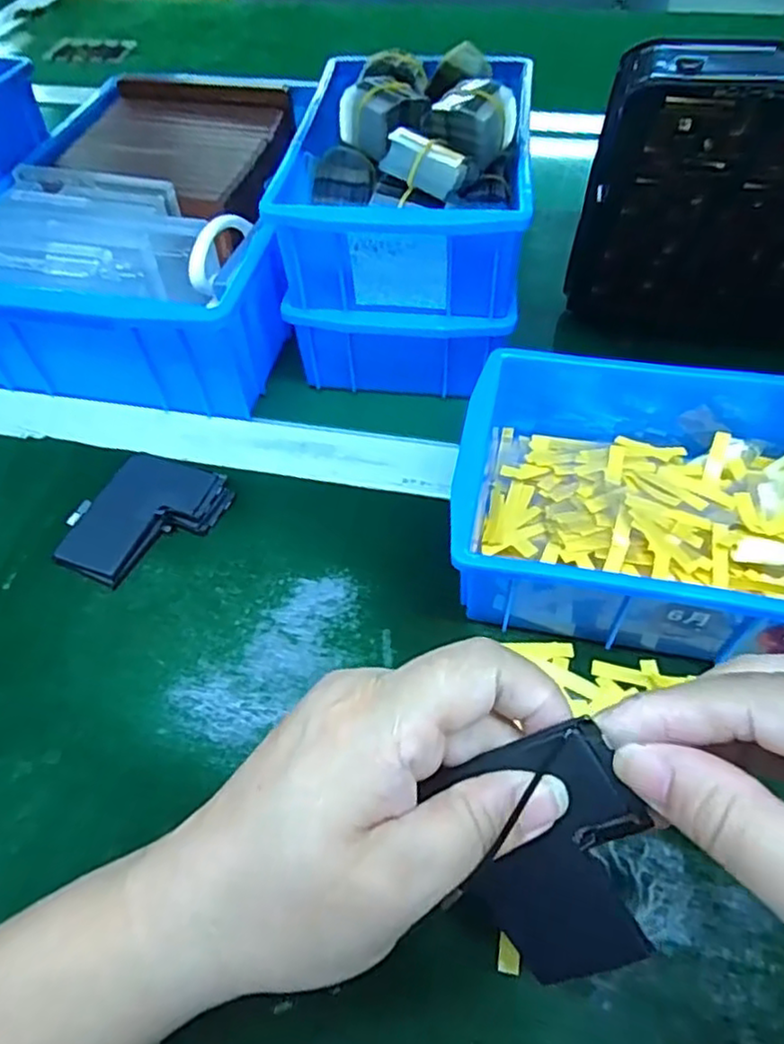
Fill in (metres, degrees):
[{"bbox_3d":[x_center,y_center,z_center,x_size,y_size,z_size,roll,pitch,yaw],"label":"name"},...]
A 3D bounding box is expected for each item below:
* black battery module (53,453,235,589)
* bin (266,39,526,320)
[{"bbox_3d":[-0.133,-0.001,0.354,0.065,0.013,0.080,19,56,16],"label":"black battery module"},{"bbox_3d":[0.010,-0.179,0.374,0.132,0.096,0.128,5,53,6],"label":"bin"}]

